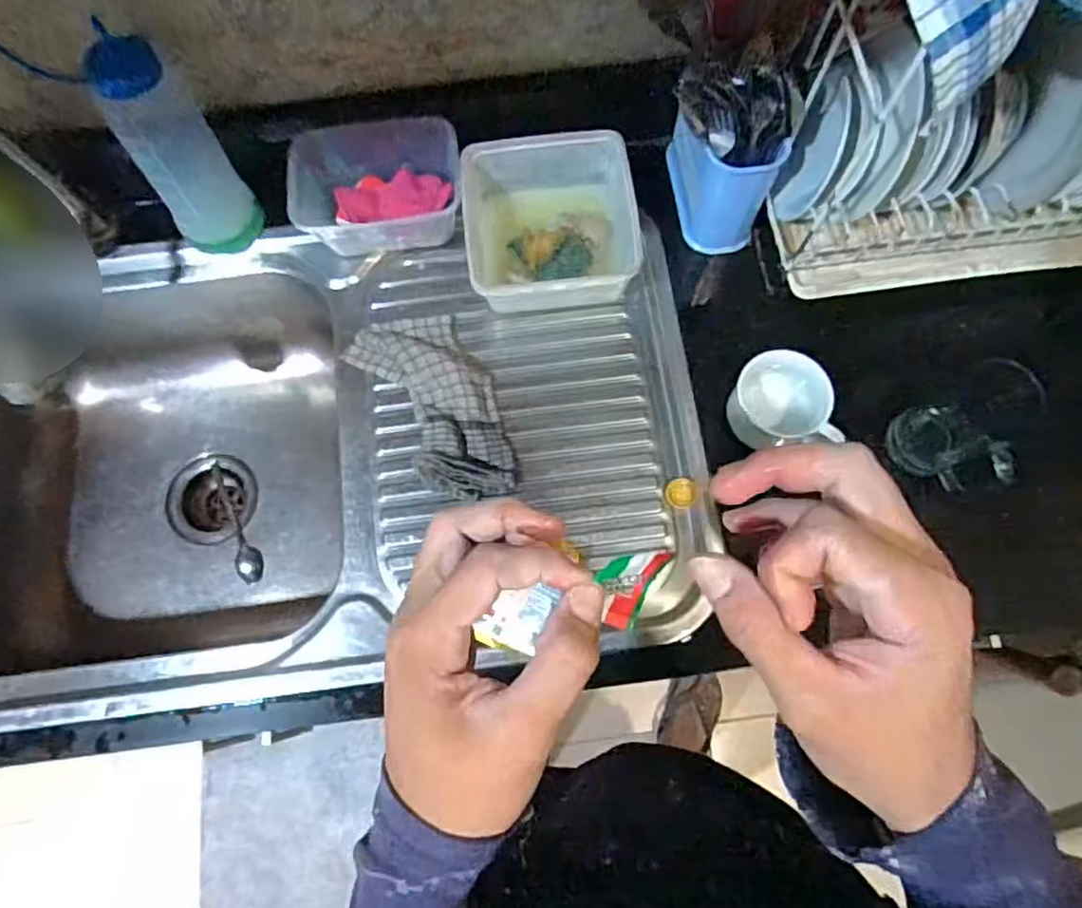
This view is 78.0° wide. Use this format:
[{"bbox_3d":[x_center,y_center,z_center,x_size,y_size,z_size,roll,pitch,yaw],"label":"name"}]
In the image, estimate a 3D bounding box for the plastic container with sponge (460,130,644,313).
[{"bbox_3d":[0.010,-0.237,0.702,0.173,0.091,0.171,-4,73,0],"label":"plastic container with sponge"}]

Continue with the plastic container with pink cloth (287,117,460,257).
[{"bbox_3d":[-0.172,-0.295,0.724,0.175,0.073,0.129,-4,73,0],"label":"plastic container with pink cloth"}]

